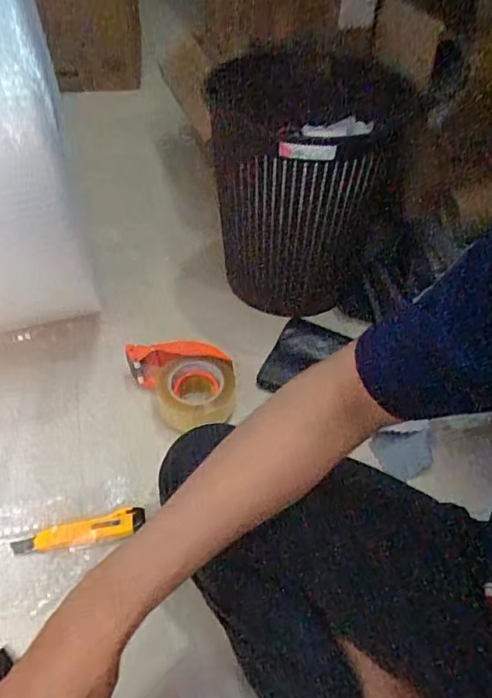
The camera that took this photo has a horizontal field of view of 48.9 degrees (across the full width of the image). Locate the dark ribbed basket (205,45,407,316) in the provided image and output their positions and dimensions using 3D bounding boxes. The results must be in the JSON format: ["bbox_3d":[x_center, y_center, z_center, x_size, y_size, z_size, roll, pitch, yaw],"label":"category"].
[{"bbox_3d":[0.093,-0.271,0.934,0.299,0.369,0.243,-6,47,-9],"label":"dark ribbed basket"}]

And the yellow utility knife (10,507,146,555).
[{"bbox_3d":[-0.218,0.242,0.711,0.168,0.015,0.037,-10,48,-12],"label":"yellow utility knife"}]

